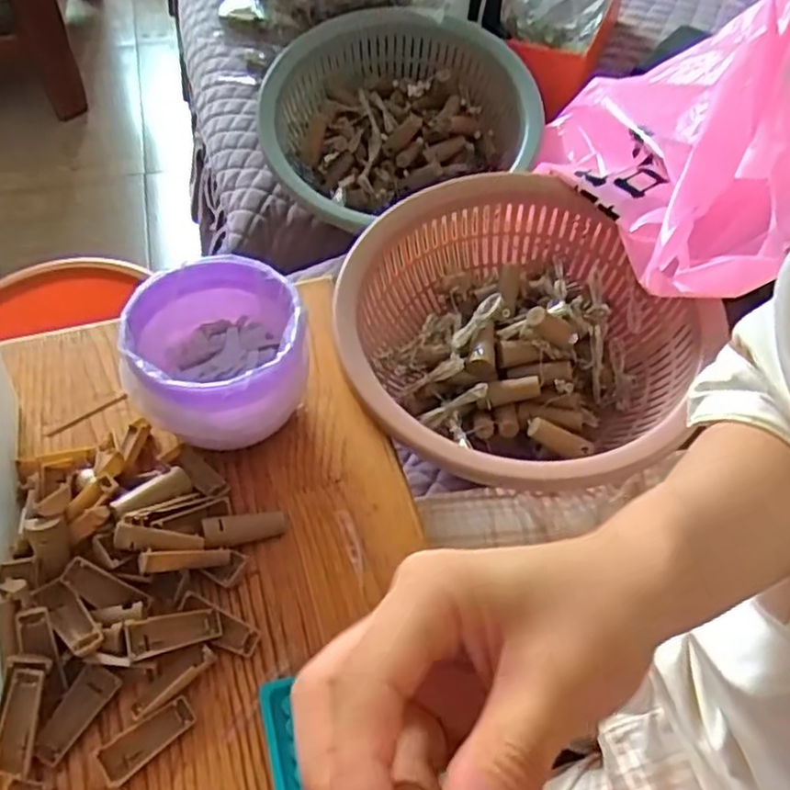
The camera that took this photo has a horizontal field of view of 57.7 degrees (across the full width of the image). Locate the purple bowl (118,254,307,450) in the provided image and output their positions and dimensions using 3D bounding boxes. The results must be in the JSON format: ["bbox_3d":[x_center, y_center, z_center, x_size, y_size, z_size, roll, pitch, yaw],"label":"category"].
[{"bbox_3d":[-0.112,-0.017,0.472,0.107,0.097,0.104,0,52,0],"label":"purple bowl"}]

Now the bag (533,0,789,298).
[{"bbox_3d":[0.248,-0.212,0.583,0.230,0.160,0.321,12,53,9],"label":"bag"}]

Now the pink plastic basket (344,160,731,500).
[{"bbox_3d":[0.093,-0.041,0.565,0.256,0.109,0.272,0,52,0],"label":"pink plastic basket"}]

